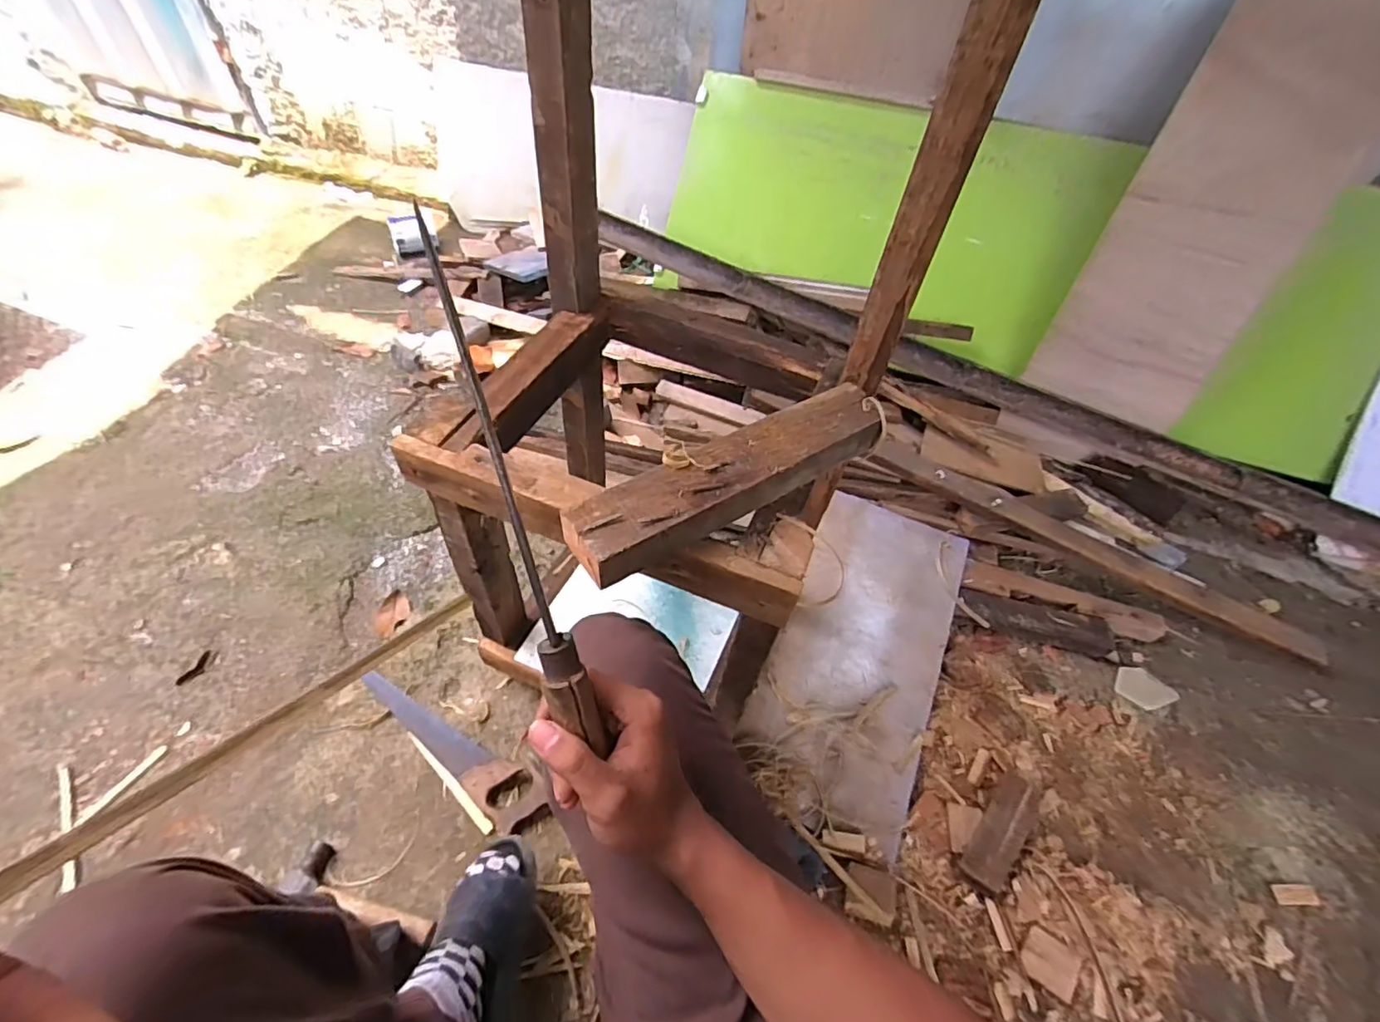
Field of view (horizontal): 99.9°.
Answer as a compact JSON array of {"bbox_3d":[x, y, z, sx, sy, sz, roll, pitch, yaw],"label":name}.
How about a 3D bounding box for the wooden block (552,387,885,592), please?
[{"bbox_3d":[0.040,-0.031,0.513,0.314,0.042,0.072,-27,57,-23],"label":"wooden block"}]

